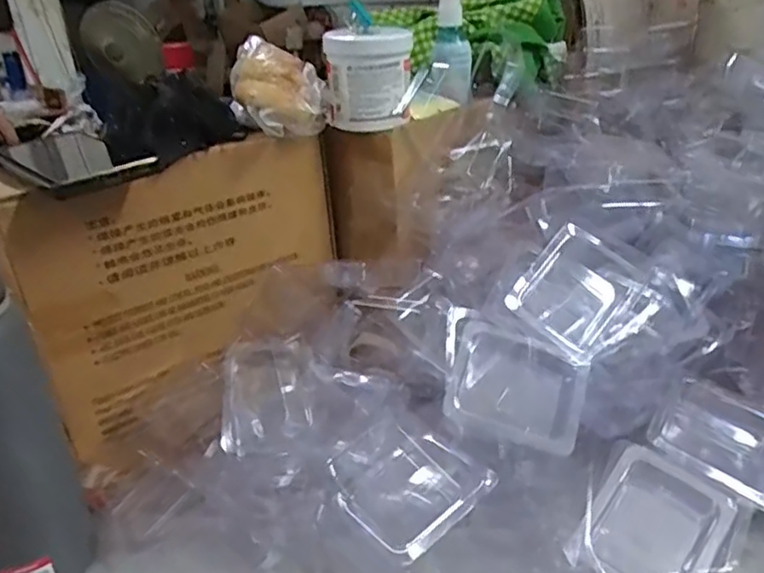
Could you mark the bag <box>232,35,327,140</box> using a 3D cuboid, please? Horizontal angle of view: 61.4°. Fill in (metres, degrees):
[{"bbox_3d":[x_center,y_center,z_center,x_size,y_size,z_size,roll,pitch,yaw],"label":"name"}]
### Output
[{"bbox_3d":[-0.089,-0.164,0.547,0.079,0.070,0.090,-6,25,-7],"label":"bag"}]

